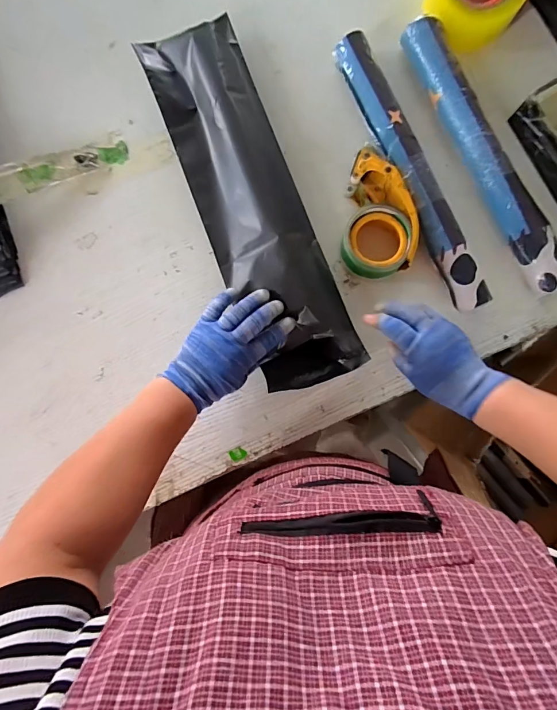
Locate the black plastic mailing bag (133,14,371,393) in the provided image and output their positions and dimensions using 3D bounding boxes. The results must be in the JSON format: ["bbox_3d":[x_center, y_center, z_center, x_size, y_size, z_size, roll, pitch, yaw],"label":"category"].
[{"bbox_3d":[-0.032,-0.182,0.499,0.134,0.043,0.465,-24,91,2],"label":"black plastic mailing bag"}]

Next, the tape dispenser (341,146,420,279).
[{"bbox_3d":[0.132,-0.177,0.504,0.086,0.058,0.140,6,89,3],"label":"tape dispenser"}]

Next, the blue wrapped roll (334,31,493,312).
[{"bbox_3d":[0.171,-0.234,0.504,0.047,0.040,0.381,-27,87,2],"label":"blue wrapped roll"}]

